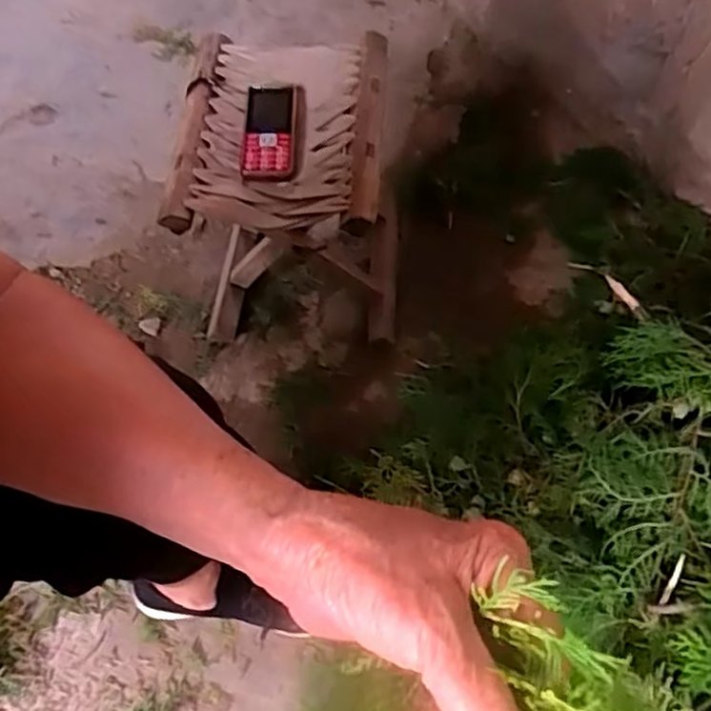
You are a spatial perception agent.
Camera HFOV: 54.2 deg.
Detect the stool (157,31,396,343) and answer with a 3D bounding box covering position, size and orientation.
[{"bbox_3d":[-0.074,-0.189,0.873,0.247,0.273,0.279,2,58,2],"label":"stool"}]

